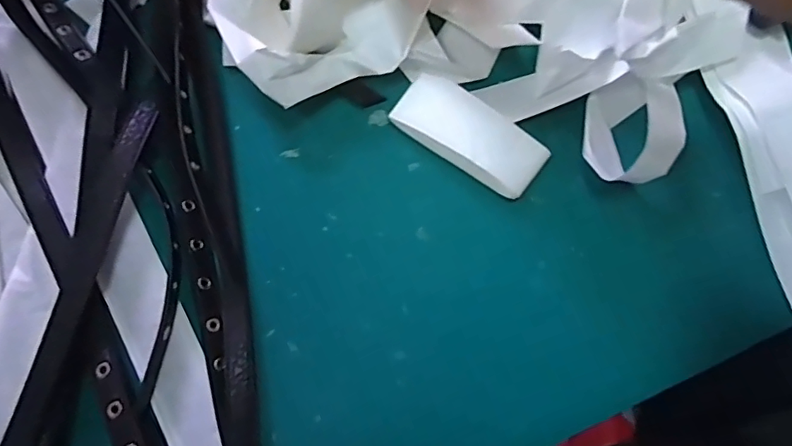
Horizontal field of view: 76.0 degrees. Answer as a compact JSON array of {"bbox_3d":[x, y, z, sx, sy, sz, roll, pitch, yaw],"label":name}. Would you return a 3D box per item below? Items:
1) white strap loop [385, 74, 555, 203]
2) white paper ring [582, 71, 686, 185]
[{"bbox_3d":[0.057,-0.067,0.390,0.116,0.025,0.050,33,79,6],"label":"white strap loop"},{"bbox_3d":[0.180,-0.070,0.388,0.069,0.035,0.082,3,77,-1],"label":"white paper ring"}]

